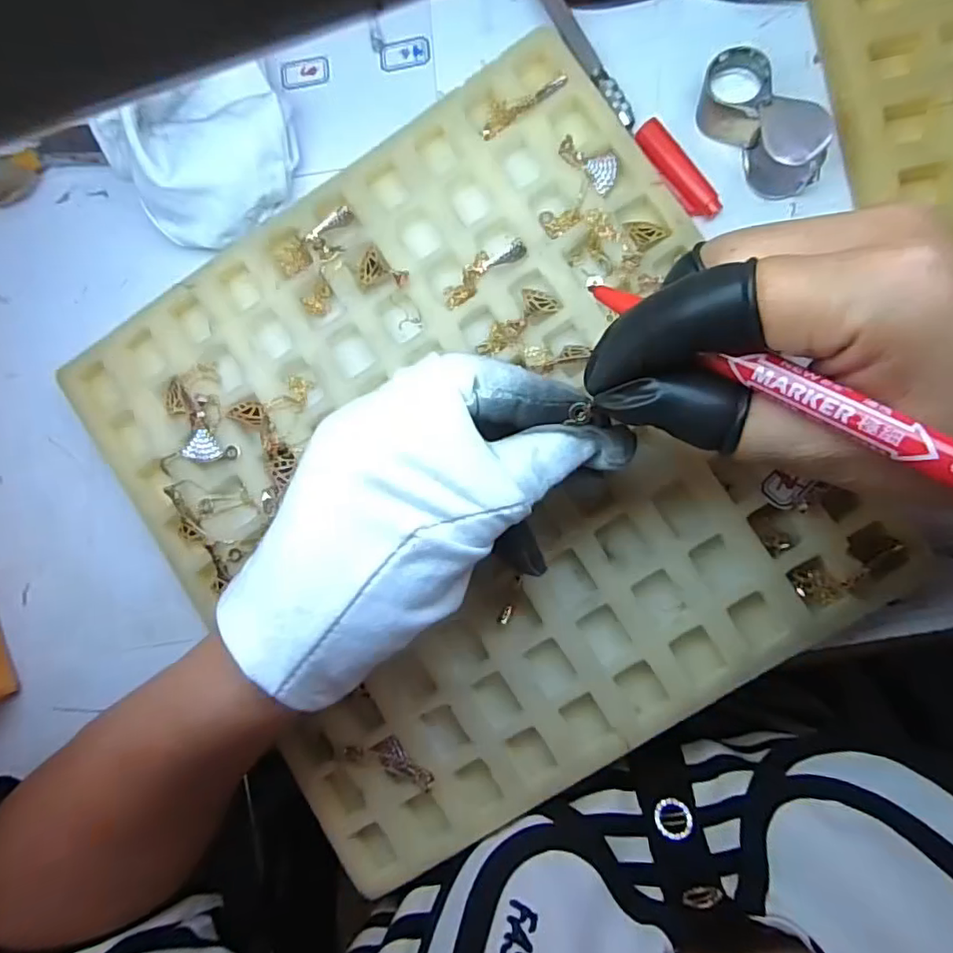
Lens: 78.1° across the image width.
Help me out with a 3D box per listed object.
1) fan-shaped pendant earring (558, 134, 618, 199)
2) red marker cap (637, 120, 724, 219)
[{"bbox_3d":[0.044,-0.125,0.233,0.027,0.005,0.016,13,91,-29],"label":"fan-shaped pendant earring"},{"bbox_3d":[0.083,-0.125,0.241,0.013,0.008,0.046,-35,84,7],"label":"red marker cap"}]

